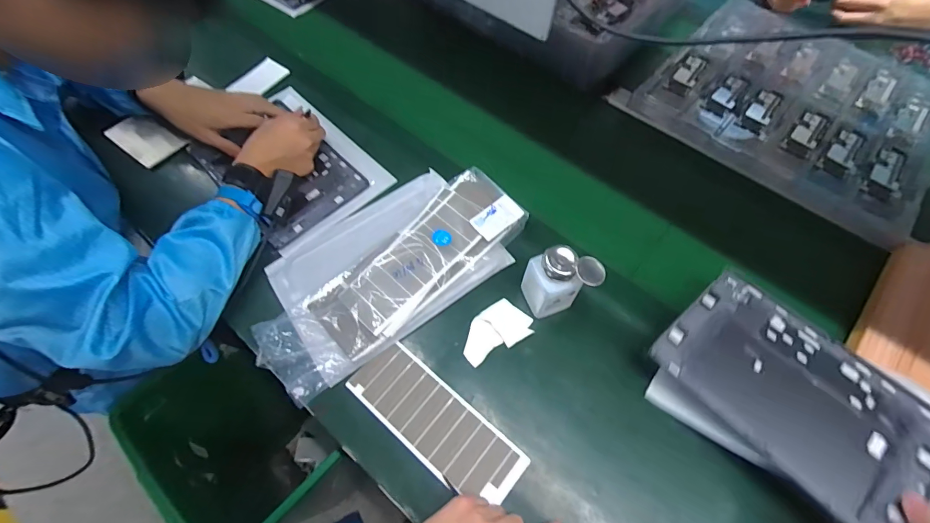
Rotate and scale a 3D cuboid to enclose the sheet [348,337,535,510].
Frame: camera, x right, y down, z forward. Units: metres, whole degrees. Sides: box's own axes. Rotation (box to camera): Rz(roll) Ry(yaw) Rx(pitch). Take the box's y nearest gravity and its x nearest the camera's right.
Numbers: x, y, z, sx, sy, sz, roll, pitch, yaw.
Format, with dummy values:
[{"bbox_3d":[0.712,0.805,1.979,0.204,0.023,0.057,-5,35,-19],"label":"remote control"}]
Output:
[{"bbox_3d":[-0.034,0.186,0.468,0.214,0.006,0.075,38,72,15],"label":"sheet"}]

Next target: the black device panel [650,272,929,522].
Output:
[{"bbox_3d":[0.350,0.136,0.428,0.172,0.007,0.250,-35,64,-19],"label":"black device panel"}]

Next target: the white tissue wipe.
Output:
[{"bbox_3d":[0.037,0.086,0.510,0.094,0.004,0.056,-29,65,-16],"label":"white tissue wipe"}]

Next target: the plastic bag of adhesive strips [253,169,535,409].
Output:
[{"bbox_3d":[-0.102,-0.005,0.534,0.372,0.039,0.194,-35,71,-16],"label":"plastic bag of adhesive strips"}]

